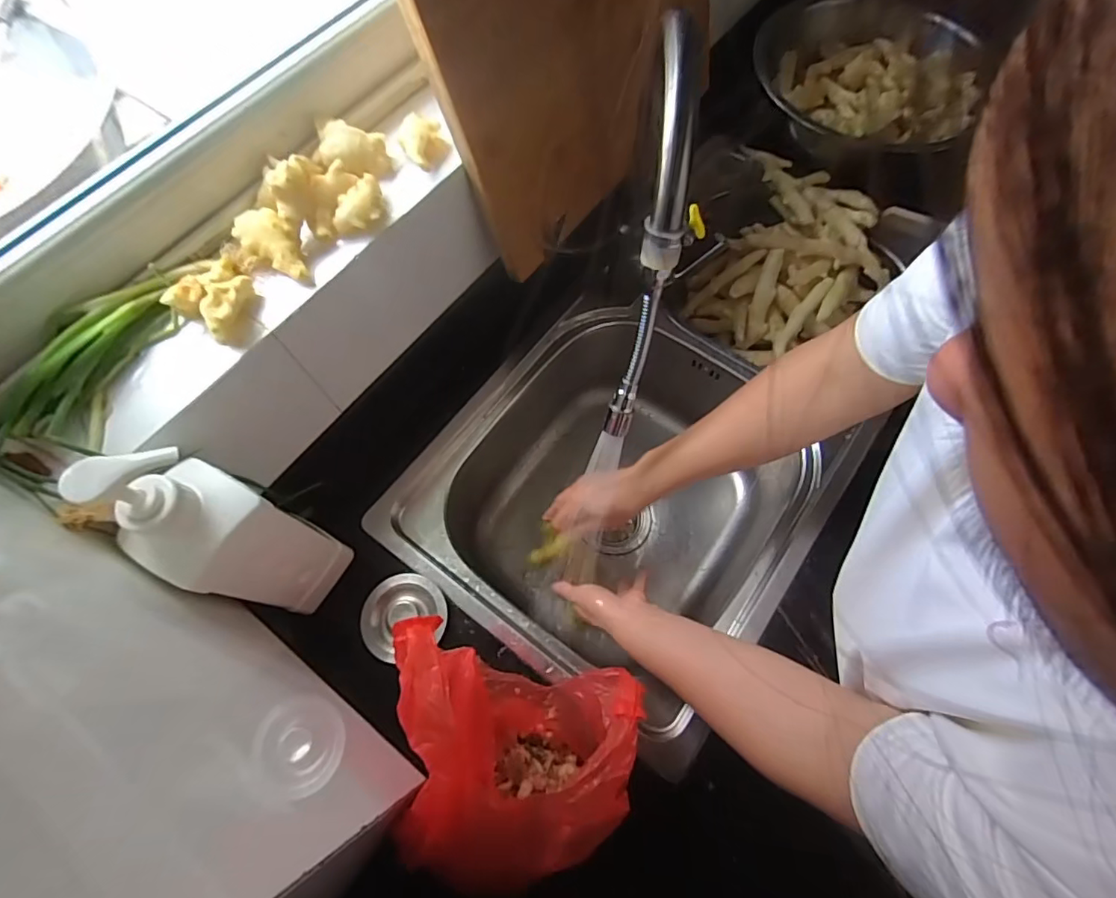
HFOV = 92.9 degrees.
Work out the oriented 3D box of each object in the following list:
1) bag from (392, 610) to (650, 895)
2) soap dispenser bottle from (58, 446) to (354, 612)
[{"bbox_3d":[-0.027,0.238,0.408,0.167,0.199,0.152,10,67,4],"label":"bag"},{"bbox_3d":[-0.252,0.074,0.420,0.058,0.262,0.076,24,69,10],"label":"soap dispenser bottle"}]

